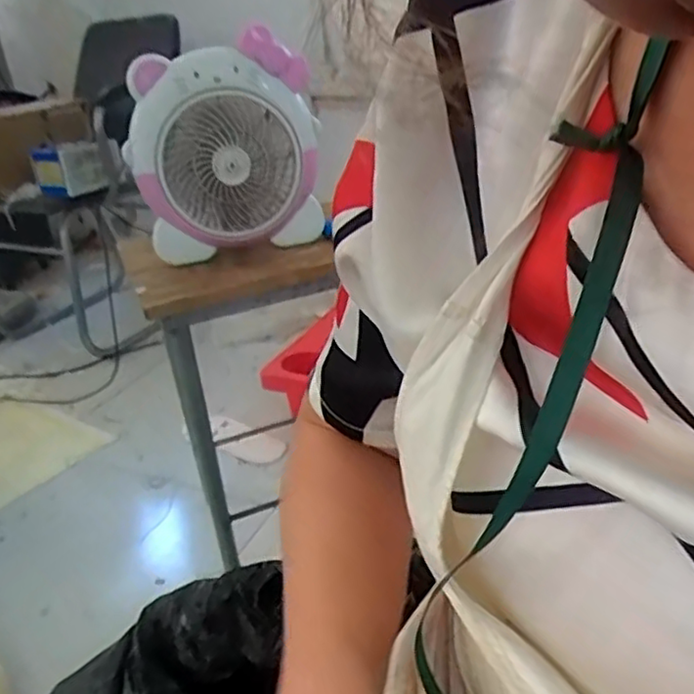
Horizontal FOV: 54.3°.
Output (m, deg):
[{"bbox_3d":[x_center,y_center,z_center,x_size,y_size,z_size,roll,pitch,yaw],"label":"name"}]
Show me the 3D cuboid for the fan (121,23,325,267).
[{"bbox_3d":[-0.160,-0.256,0.893,0.229,0.254,0.089,-5,26,0],"label":"fan"}]

